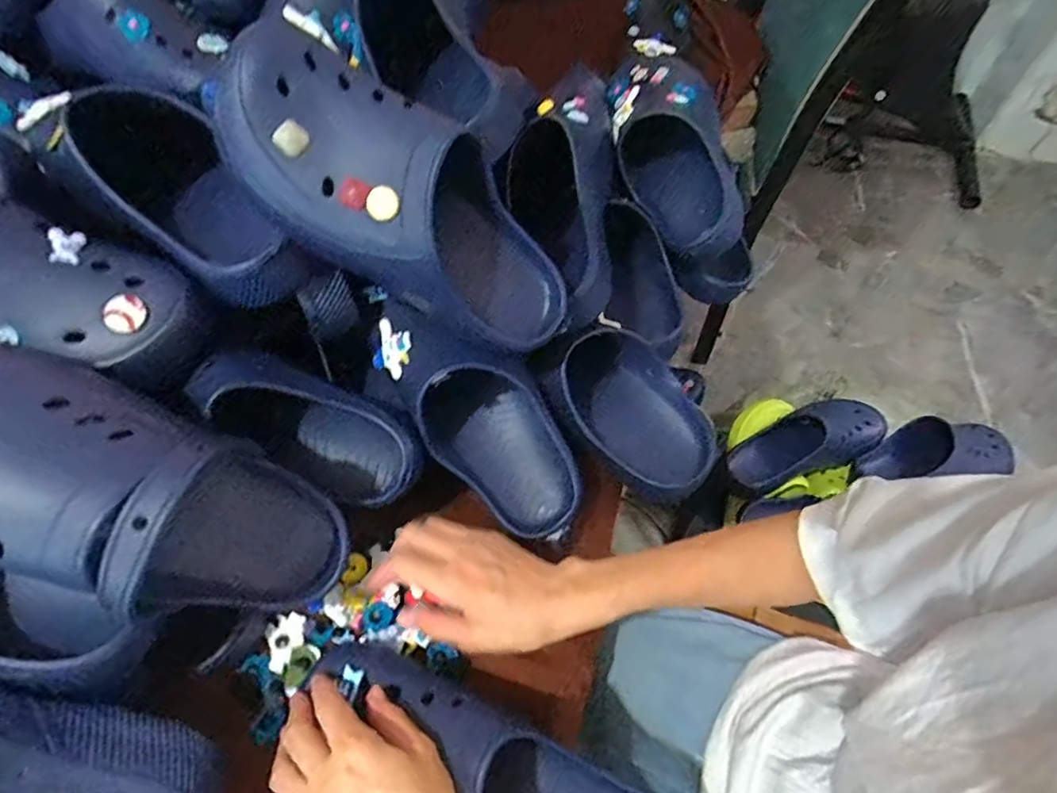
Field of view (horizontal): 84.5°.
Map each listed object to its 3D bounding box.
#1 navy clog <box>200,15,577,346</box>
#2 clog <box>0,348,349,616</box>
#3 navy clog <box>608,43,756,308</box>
[{"bbox_3d":[-0.080,-0.133,0.406,0.273,0.098,0.106,35,60,-20],"label":"navy clog"},{"bbox_3d":[-0.235,0.061,0.340,0.293,0.091,0.111,31,53,-33],"label":"clog"},{"bbox_3d":[0.168,-0.245,0.626,0.127,0.100,0.288,-20,90,-11],"label":"navy clog"}]

